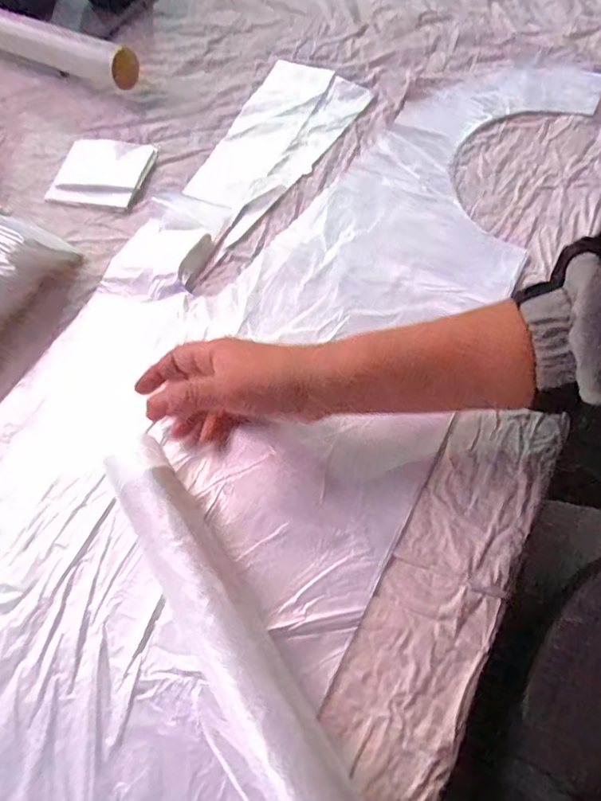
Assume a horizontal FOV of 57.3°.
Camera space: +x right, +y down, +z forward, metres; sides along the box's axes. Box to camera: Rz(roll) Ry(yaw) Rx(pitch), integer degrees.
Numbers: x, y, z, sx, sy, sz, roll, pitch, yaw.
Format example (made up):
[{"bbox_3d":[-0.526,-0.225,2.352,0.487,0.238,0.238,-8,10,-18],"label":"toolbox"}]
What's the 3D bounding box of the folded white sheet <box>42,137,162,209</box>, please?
[{"bbox_3d":[-0.193,-0.222,0.535,0.090,0.011,0.082,8,63,8],"label":"folded white sheet"}]

